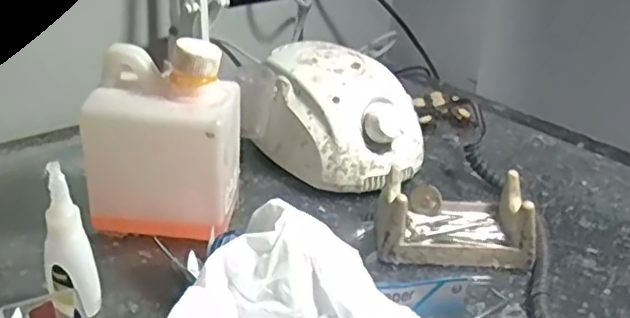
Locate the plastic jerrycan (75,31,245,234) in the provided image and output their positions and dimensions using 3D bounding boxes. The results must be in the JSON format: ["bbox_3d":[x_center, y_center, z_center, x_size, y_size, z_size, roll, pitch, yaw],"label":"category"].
[{"bbox_3d":[-0.094,-0.011,0.412,0.089,0.122,0.065,7,28,8],"label":"plastic jerrycan"}]

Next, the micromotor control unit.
[{"bbox_3d":[0.014,-0.033,0.508,0.140,0.083,0.093,25,34,35],"label":"micromotor control unit"}]

